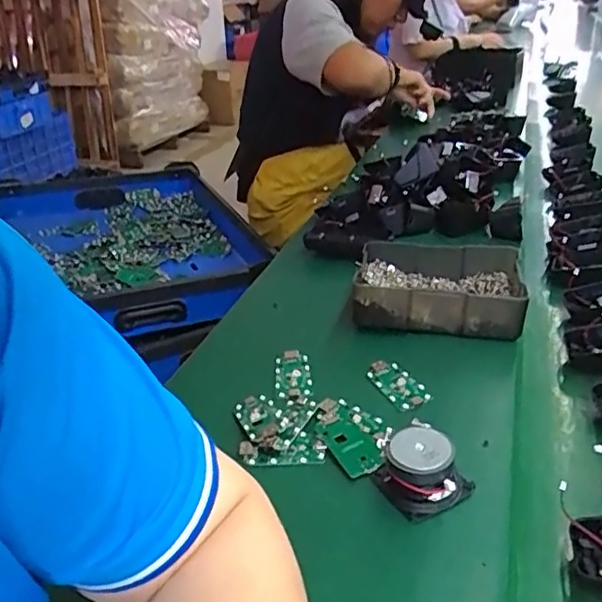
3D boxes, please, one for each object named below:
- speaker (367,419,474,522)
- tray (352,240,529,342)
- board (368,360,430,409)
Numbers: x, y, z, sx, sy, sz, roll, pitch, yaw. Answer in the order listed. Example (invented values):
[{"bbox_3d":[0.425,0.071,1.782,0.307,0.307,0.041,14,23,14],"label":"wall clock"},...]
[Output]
[{"bbox_3d":[0.079,0.113,0.400,0.048,0.036,0.055,-25,33,-30],"label":"speaker"},{"bbox_3d":[0.140,-0.016,0.616,0.163,0.050,0.135,2,29,15],"label":"tray"},{"bbox_3d":[0.082,0.070,0.507,0.030,0.005,0.065,-15,31,-20],"label":"board"}]

